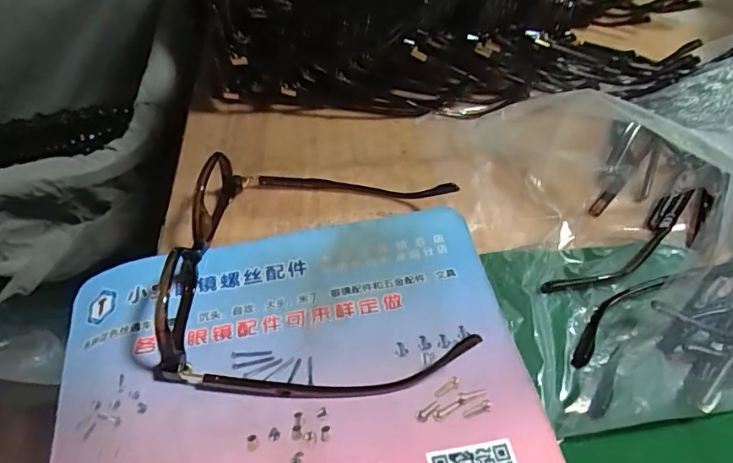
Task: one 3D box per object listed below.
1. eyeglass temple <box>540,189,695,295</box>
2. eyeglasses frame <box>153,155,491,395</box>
[{"bbox_3d":[0.155,0.009,0.293,0.127,0.005,0.022,-29,54,-21],"label":"eyeglass temple"},{"bbox_3d":[-0.030,0.013,0.278,0.173,0.034,0.151,2,50,4],"label":"eyeglasses frame"}]

